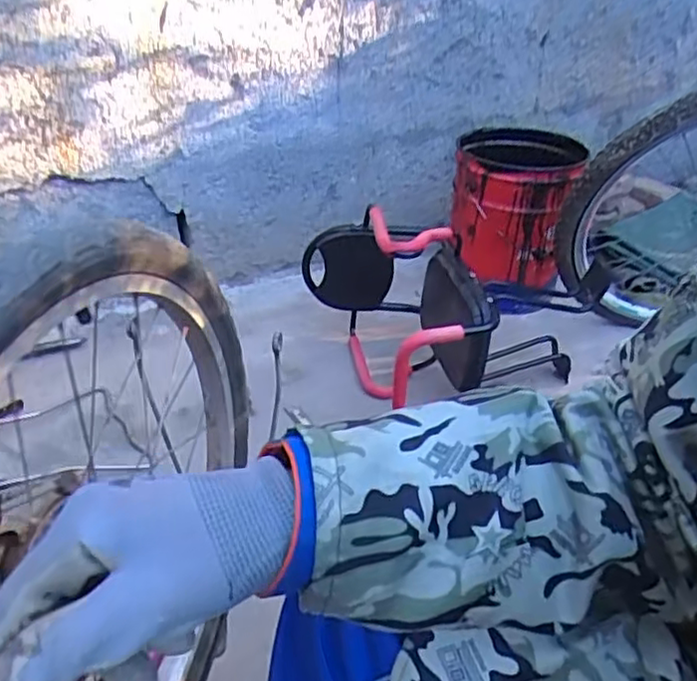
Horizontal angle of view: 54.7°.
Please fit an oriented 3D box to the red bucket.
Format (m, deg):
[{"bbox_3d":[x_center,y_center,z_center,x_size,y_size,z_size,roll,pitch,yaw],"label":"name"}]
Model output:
[{"bbox_3d":[0.366,-0.319,1.569,0.248,0.282,0.341,4,31,2],"label":"red bucket"}]

